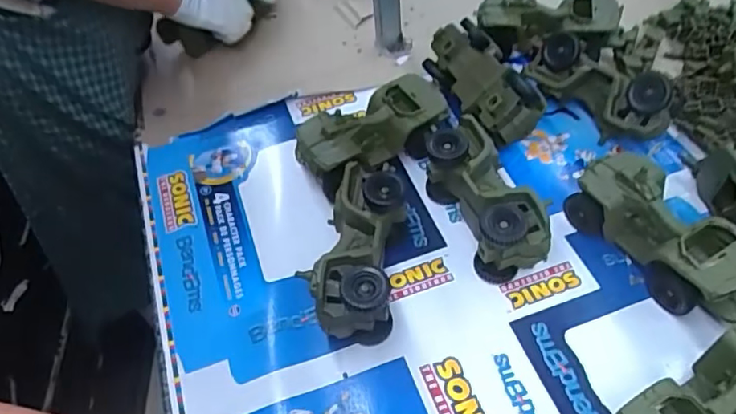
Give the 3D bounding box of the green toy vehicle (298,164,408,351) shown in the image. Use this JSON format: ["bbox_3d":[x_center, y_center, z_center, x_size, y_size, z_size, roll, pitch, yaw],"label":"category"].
[{"bbox_3d":[-0.011,0.038,0.577,0.087,0.081,0.183,0,52,6],"label":"green toy vehicle"}]

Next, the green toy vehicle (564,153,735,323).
[{"bbox_3d":[0.286,0.028,0.557,0.083,0.079,0.183,-31,55,-18],"label":"green toy vehicle"}]

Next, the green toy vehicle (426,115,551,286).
[{"bbox_3d":[0.121,-0.007,0.600,0.069,0.080,0.170,-20,53,-10],"label":"green toy vehicle"}]

